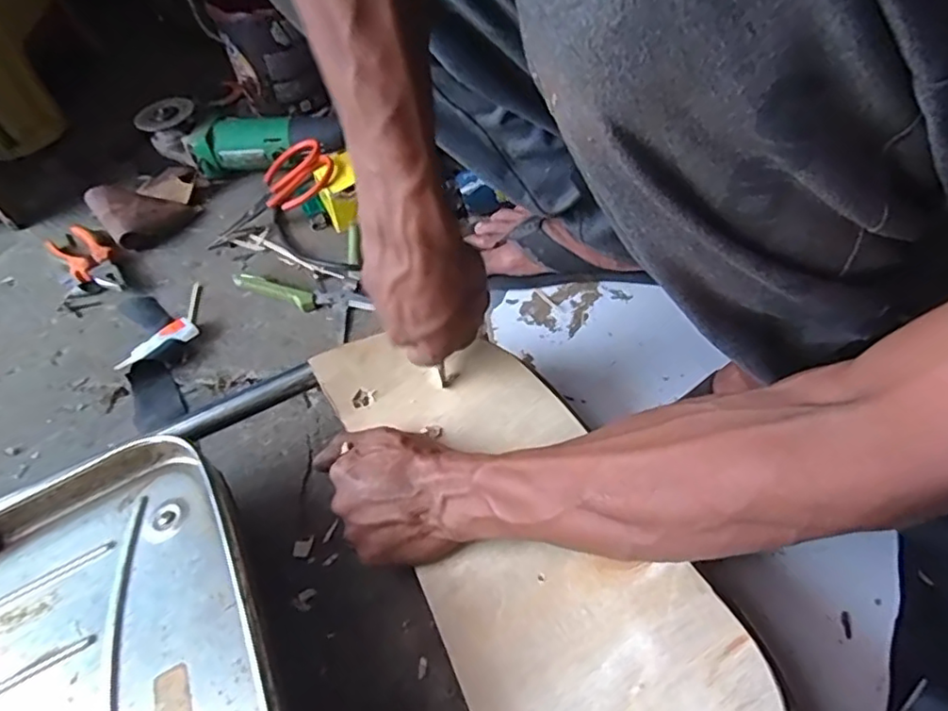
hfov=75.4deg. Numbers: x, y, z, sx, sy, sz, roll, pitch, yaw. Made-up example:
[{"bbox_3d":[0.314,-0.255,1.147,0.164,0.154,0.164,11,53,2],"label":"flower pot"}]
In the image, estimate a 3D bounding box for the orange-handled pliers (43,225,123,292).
[{"bbox_3d":[-0.442,-0.109,0.706,0.156,0.024,0.045,32,59,29],"label":"orange-handled pliers"}]

